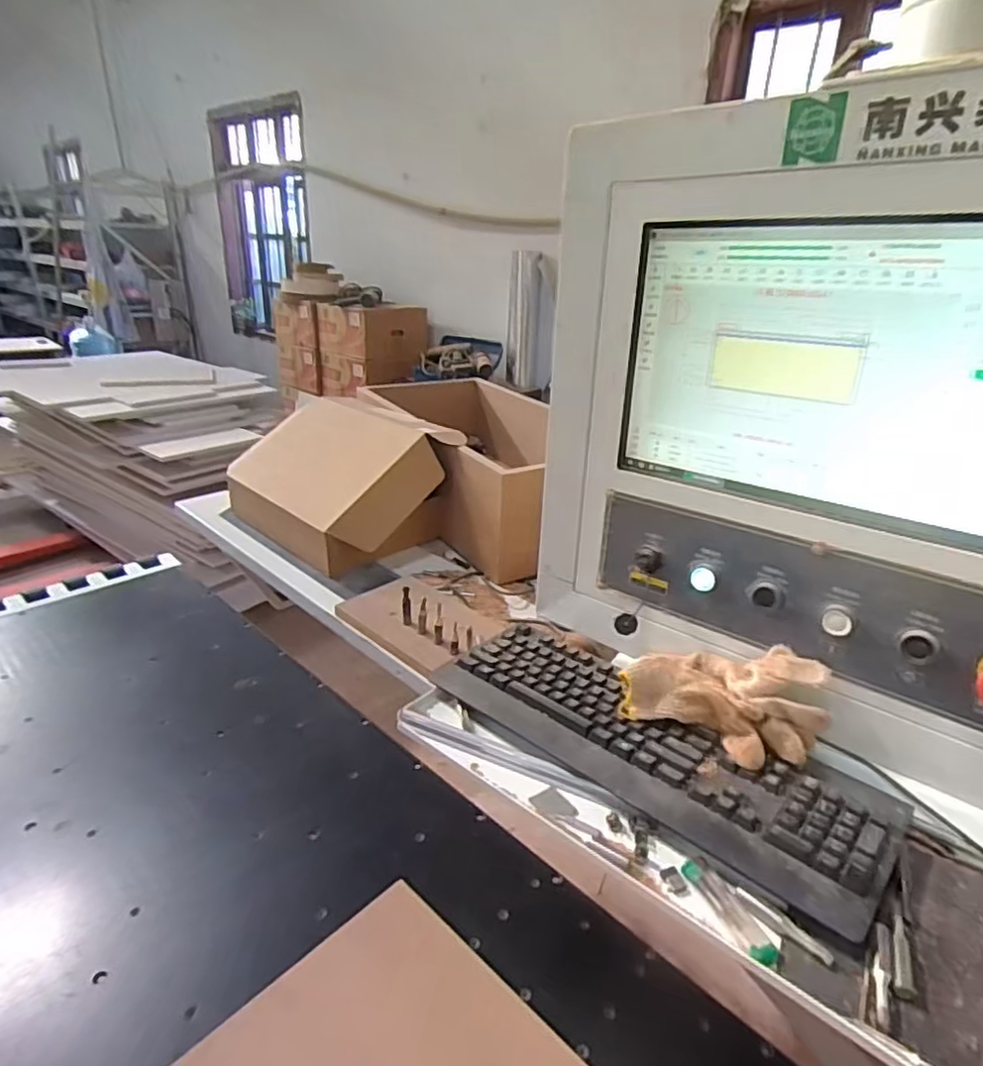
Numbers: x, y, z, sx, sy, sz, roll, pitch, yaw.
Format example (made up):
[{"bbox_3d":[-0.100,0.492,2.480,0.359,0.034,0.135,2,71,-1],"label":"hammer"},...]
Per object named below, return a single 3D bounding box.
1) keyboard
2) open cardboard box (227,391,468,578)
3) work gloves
[{"bbox_3d":[0.151,0.208,0.638,0.448,0.026,0.156,22,30,36],"label":"keyboard"},{"bbox_3d":[-0.285,-0.120,1.193,0.365,0.221,0.282,23,31,38],"label":"open cardboard box"},{"bbox_3d":[0.230,0.159,0.639,0.186,0.079,0.097,19,29,32],"label":"work gloves"}]

